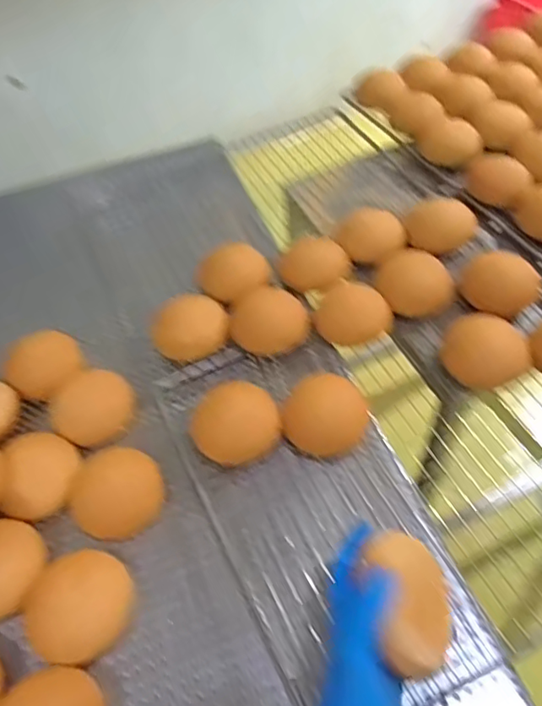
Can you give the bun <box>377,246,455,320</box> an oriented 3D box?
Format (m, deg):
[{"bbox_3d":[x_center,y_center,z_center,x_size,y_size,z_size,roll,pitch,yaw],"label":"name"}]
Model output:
[{"bbox_3d":[0.196,-0.093,0.755,0.101,0.050,0.094,-18,54,-7],"label":"bun"}]

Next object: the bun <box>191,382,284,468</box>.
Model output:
[{"bbox_3d":[-0.040,0.082,0.651,0.106,0.052,0.082,-26,56,-13],"label":"bun"}]

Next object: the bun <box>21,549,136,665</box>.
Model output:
[{"bbox_3d":[-0.194,0.256,0.560,0.107,0.035,0.095,-39,59,-21],"label":"bun"}]

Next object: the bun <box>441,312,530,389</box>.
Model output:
[{"bbox_3d":[0.266,-0.003,0.690,0.084,0.045,0.084,-3,54,4],"label":"bun"}]

